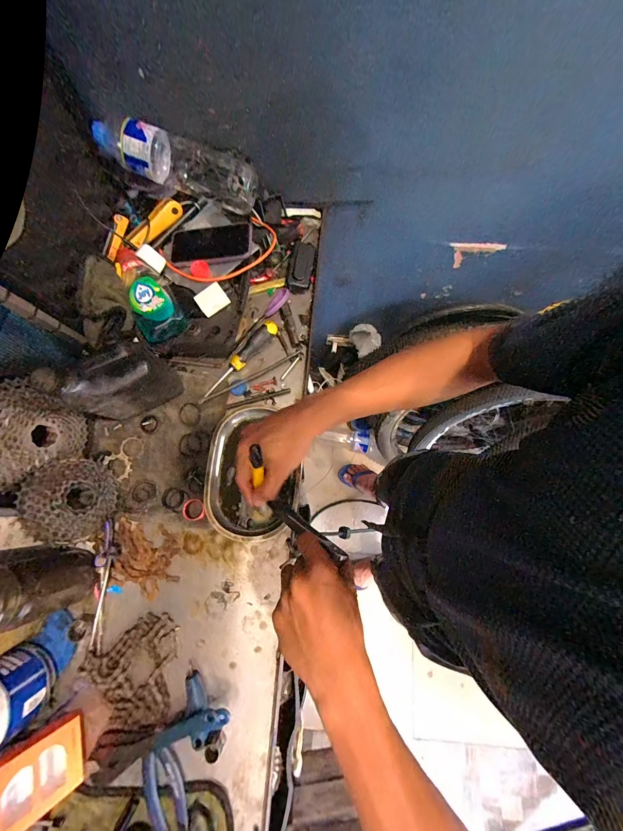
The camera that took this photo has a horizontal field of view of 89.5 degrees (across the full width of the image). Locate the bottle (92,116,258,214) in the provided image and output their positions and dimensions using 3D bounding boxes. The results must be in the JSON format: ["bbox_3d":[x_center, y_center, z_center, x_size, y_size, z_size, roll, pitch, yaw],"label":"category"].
[{"bbox_3d":[-0.233,-0.444,0.557,0.269,0.077,0.082,12,74,-15],"label":"bottle"}]

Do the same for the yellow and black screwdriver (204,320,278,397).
[{"bbox_3d":[-0.131,-0.108,0.583,0.024,0.026,0.183,40,77,10],"label":"yellow and black screwdriver"}]

